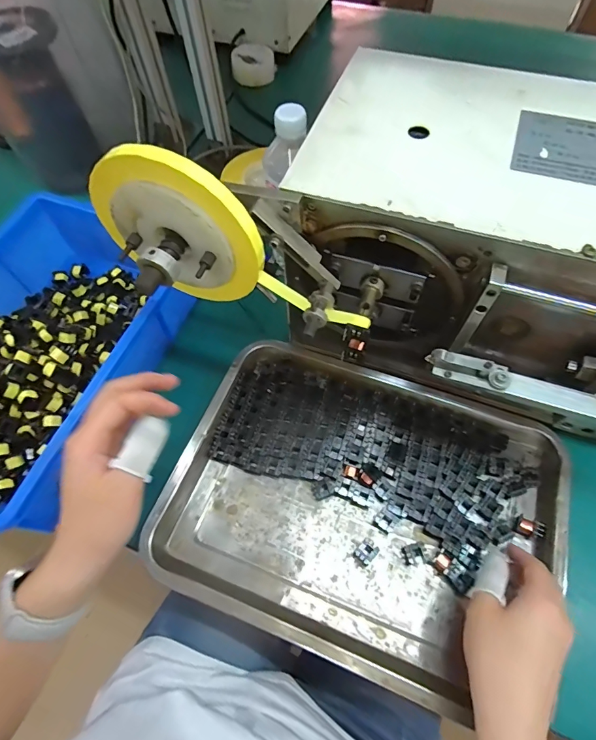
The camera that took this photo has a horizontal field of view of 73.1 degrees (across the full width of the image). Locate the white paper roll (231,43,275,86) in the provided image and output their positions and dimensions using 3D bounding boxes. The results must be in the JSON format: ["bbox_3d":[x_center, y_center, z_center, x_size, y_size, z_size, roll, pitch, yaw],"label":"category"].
[{"bbox_3d":[-0.089,-0.613,0.805,0.086,0.046,0.074,-6,62,-1],"label":"white paper roll"}]

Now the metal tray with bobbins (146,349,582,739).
[{"bbox_3d":[0.067,0.132,0.422,0.376,0.031,0.288,17,64,11],"label":"metal tray with bobbins"}]

